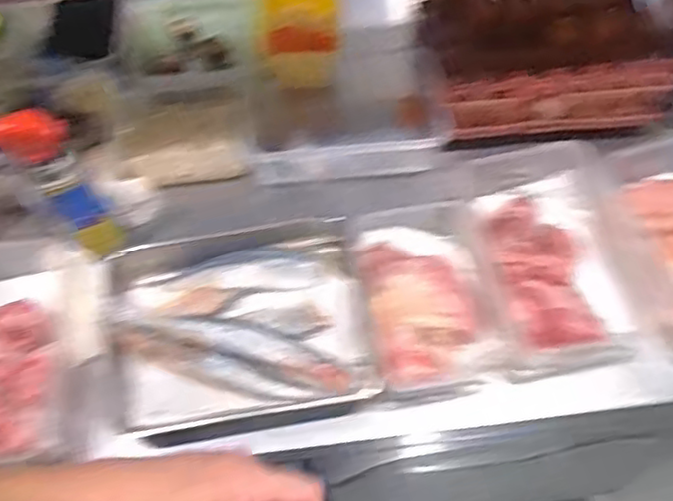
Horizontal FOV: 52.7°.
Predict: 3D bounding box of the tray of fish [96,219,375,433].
[{"bbox_3d":[-0.117,0.082,0.777,0.294,0.049,0.230,-8,60,-2],"label":"tray of fish"}]

